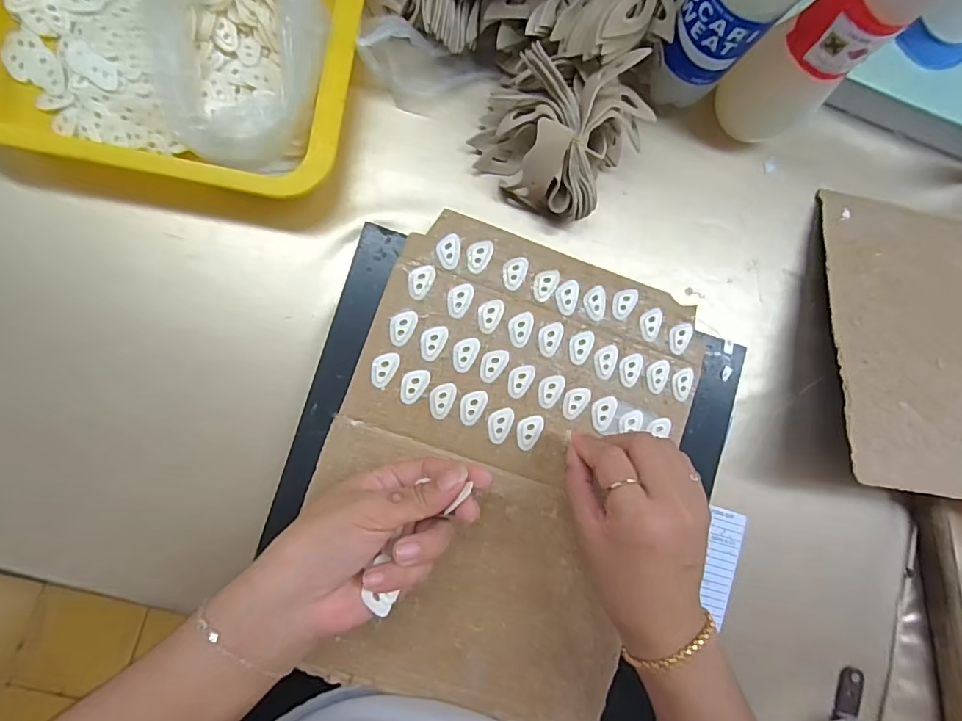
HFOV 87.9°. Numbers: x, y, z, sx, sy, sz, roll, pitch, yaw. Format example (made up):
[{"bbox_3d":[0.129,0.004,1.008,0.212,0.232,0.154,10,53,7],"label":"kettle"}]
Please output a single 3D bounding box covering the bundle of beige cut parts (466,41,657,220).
[{"bbox_3d":[0.056,-0.165,0.368,0.114,0.068,0.098,22,85,-6],"label":"bundle of beige cut parts"}]

